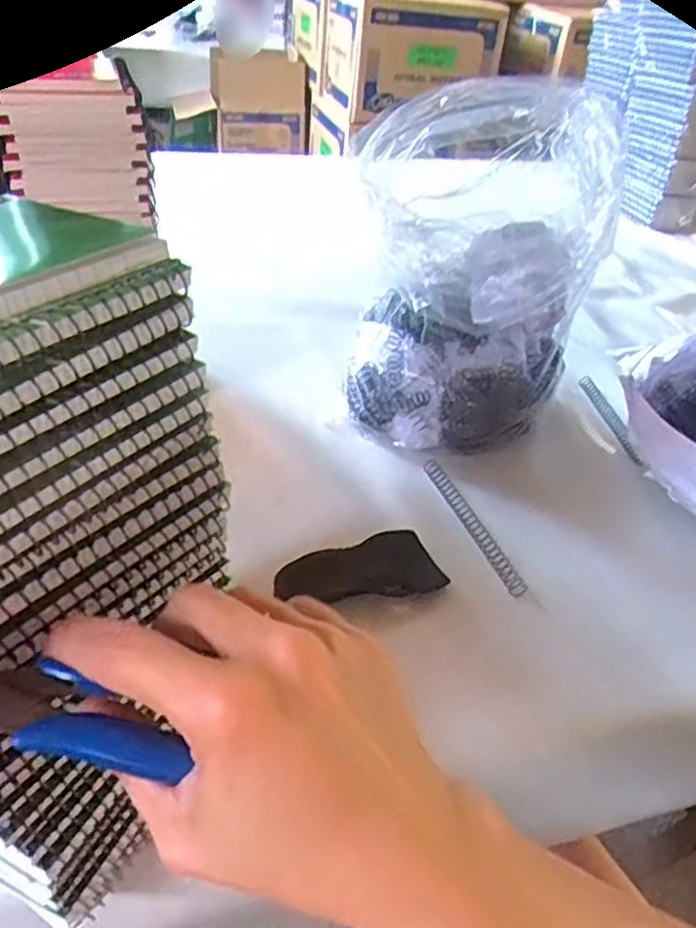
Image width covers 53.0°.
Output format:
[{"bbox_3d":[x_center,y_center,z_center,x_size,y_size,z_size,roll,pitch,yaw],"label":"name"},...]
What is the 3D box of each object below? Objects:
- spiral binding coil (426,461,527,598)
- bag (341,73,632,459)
[{"bbox_3d":[0.098,0.046,0.556,0.014,0.010,0.152,-10,40,-19],"label":"spiral binding coil"},{"bbox_3d":[0.099,-0.140,0.574,0.157,0.290,0.167,-2,38,-11],"label":"bag"}]

